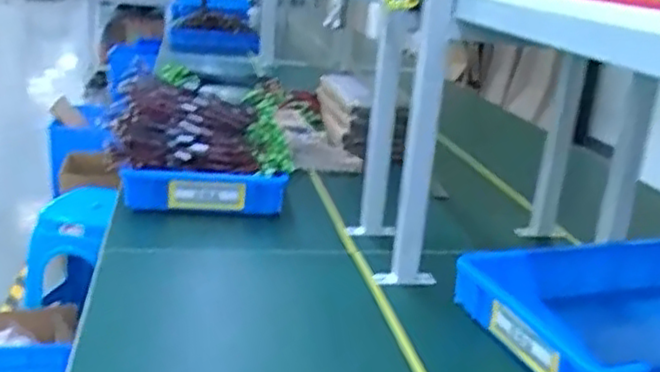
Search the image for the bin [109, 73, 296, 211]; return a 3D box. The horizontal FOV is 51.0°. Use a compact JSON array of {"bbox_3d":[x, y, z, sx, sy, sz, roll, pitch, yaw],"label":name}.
[{"bbox_3d":[-0.250,-0.074,1.341,0.320,0.180,0.246,1,19,-12],"label":"bin"}]

